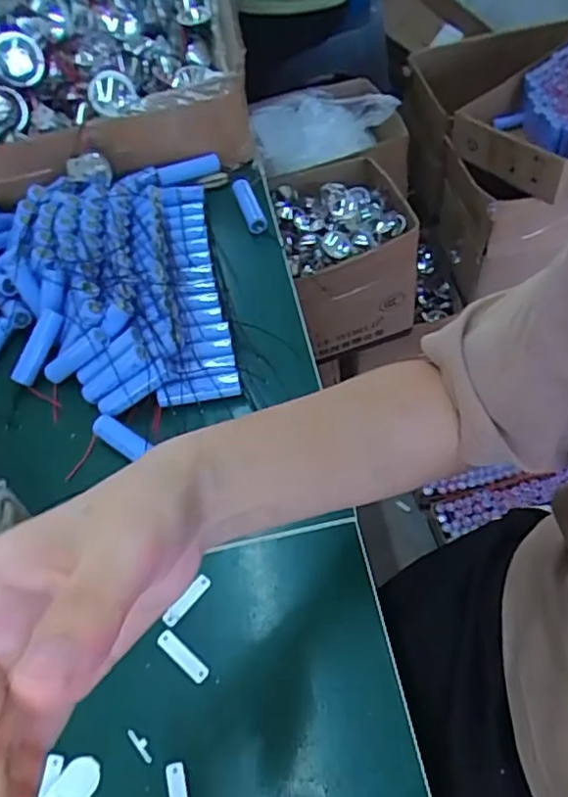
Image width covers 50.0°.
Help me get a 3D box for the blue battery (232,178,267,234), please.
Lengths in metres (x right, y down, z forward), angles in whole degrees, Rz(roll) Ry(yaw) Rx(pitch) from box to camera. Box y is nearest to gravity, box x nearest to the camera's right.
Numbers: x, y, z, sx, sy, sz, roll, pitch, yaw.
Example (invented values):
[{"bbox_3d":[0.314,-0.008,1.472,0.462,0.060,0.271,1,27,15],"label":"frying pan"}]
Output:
[{"bbox_3d":[-0.035,-0.190,0.601,0.017,0.023,0.074,-19,55,-5],"label":"blue battery"}]

